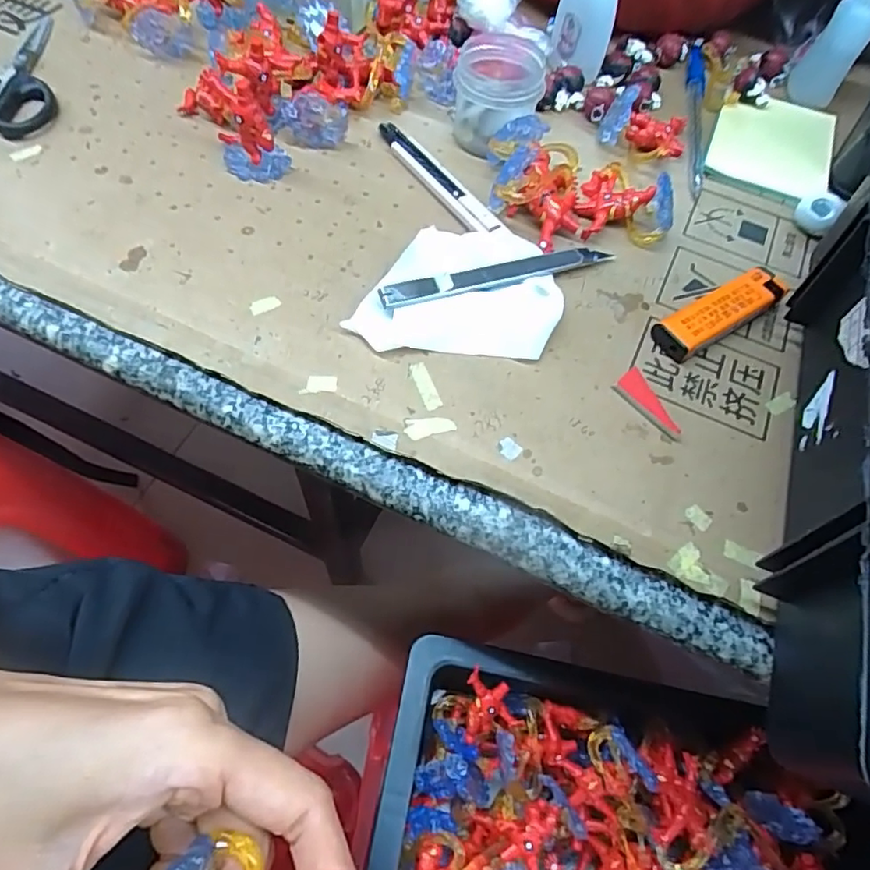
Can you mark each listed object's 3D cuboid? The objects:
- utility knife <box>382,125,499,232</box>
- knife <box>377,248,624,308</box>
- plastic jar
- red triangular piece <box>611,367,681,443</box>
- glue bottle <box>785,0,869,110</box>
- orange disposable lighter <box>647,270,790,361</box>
[{"bbox_3d":[0.000,-0.155,0.345,0.014,0.012,0.119,-26,66,-18],"label":"utility knife"},{"bbox_3d":[0.036,-0.084,0.306,0.133,0.013,0.013,-17,63,-13],"label":"knife"},{"bbox_3d":[0.037,-0.205,0.350,0.050,0.046,0.053,2,60,-3],"label":"plastic jar"},{"bbox_3d":[0.104,-0.015,0.277,0.016,0.006,0.038,-36,69,-22],"label":"red triangular piece"},{"bbox_3d":[0.274,-0.271,0.379,0.032,0.099,0.025,29,62,12],"label":"glue bottle"},{"bbox_3d":[0.152,-0.065,0.306,0.083,0.014,0.023,-29,67,-19],"label":"orange disposable lighter"}]

